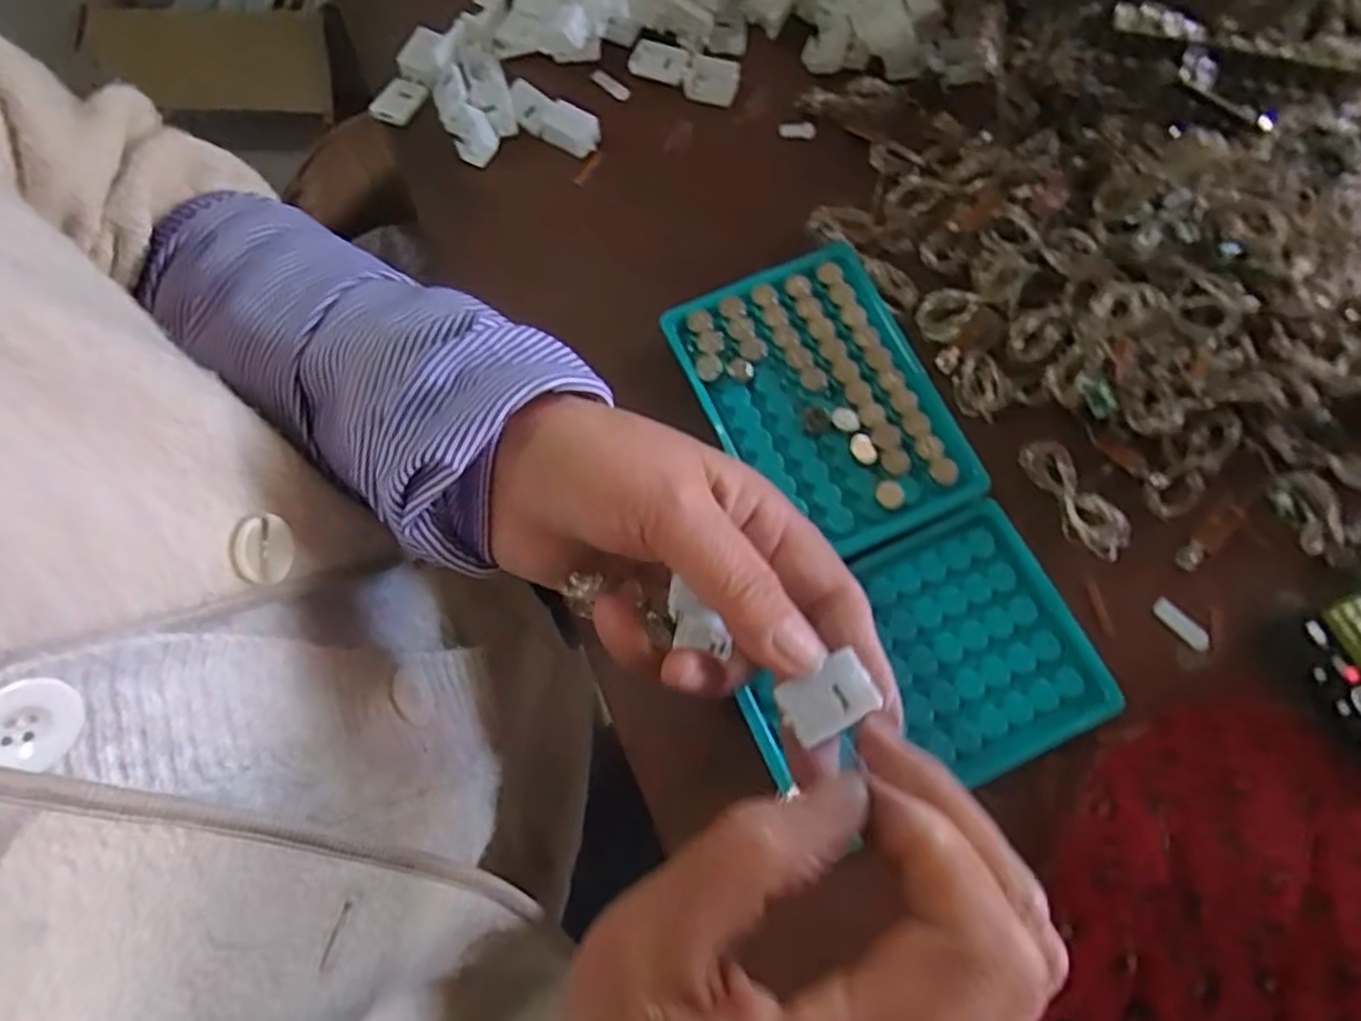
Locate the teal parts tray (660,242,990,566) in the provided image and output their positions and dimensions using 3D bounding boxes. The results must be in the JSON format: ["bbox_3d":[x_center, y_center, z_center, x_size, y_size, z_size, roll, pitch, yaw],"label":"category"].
[{"bbox_3d":[0.060,-0.047,0.334,0.094,0.014,0.133,-22,74,-5],"label":"teal parts tray"}]

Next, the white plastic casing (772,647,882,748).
[{"bbox_3d":[0.043,0.055,0.223,0.027,0.004,0.019,-28,74,-8],"label":"white plastic casing"}]

